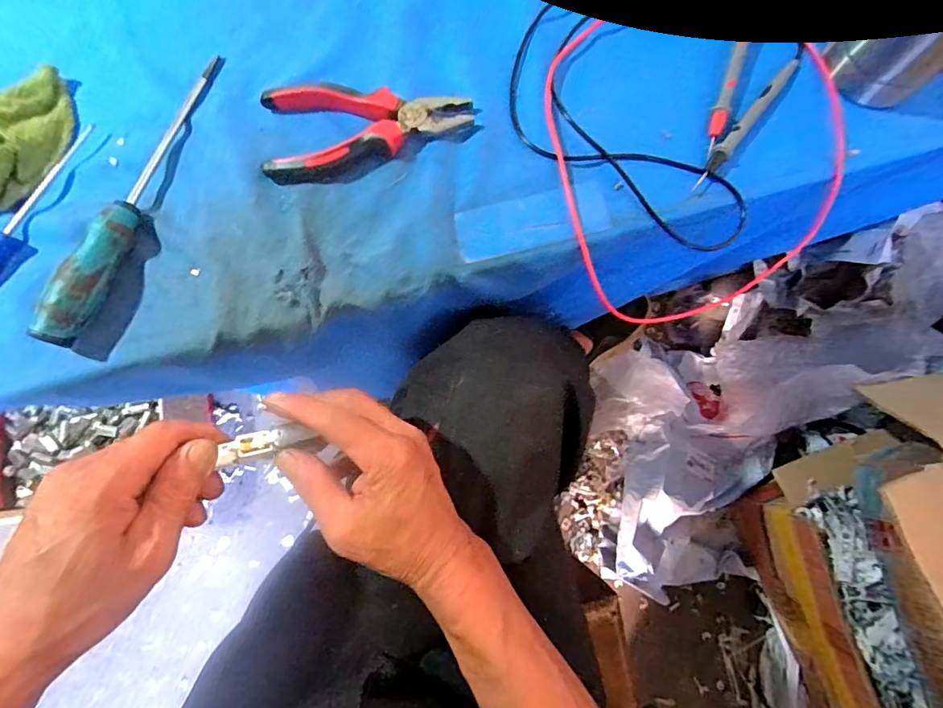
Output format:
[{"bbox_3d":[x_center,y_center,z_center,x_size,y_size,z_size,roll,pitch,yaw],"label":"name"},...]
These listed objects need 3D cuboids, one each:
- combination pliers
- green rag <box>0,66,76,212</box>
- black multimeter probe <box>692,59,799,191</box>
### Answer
[{"bbox_3d":[-0.079,-0.173,0.370,0.153,0.017,0.074,-6,78,-1],"label":"combination pliers"},{"bbox_3d":[-0.345,-0.164,0.358,0.072,0.035,0.114,42,81,8],"label":"green rag"},{"bbox_3d":[0.215,-0.181,0.376,0.013,0.010,0.143,40,81,8],"label":"black multimeter probe"}]

